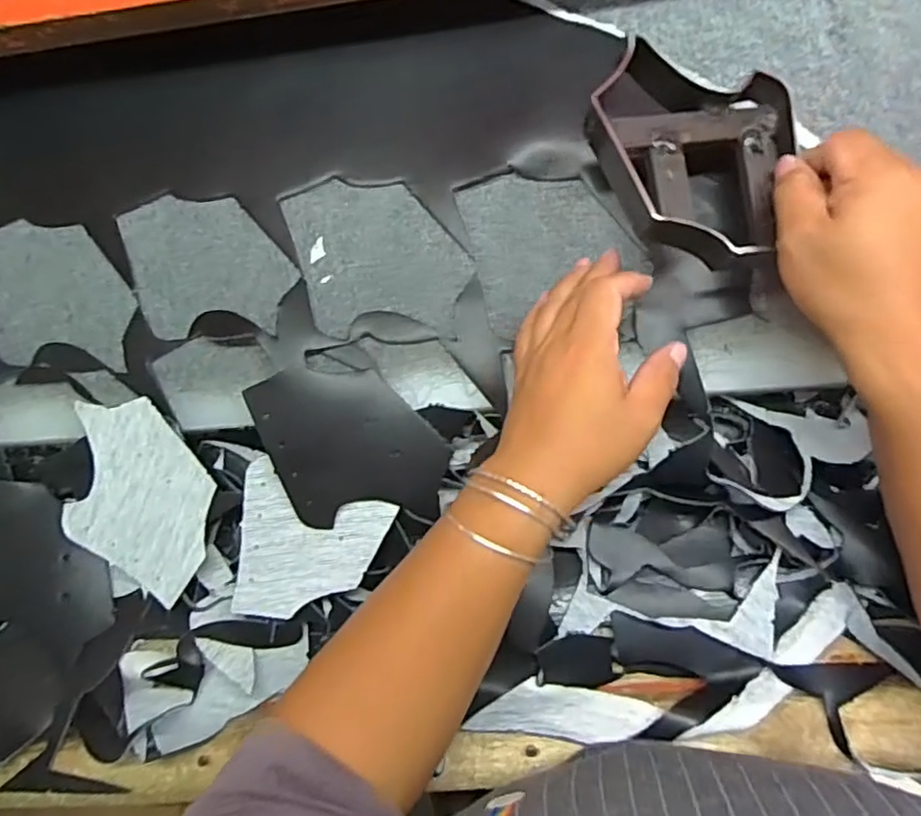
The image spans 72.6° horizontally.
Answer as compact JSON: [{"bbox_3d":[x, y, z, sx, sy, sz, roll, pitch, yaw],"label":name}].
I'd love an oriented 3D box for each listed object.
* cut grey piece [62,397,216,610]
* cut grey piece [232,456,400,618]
[{"bbox_3d":[-0.218,0.060,0.428,0.100,0.016,0.118,15,86,7],"label":"cut grey piece"},{"bbox_3d":[-0.106,0.093,0.410,0.100,0.010,0.093,18,78,11],"label":"cut grey piece"}]

